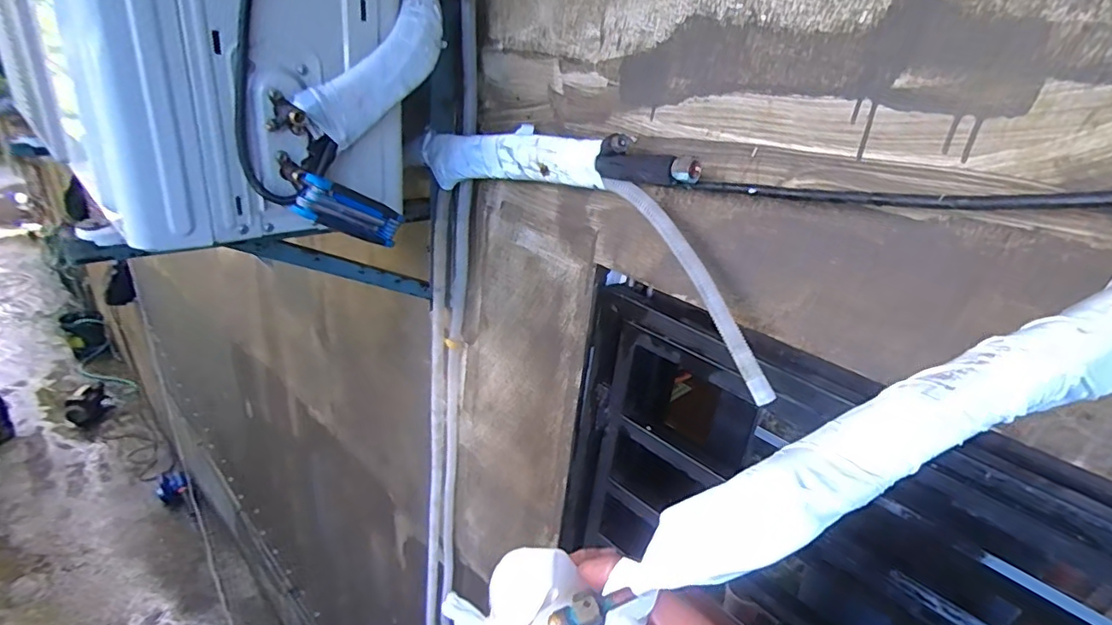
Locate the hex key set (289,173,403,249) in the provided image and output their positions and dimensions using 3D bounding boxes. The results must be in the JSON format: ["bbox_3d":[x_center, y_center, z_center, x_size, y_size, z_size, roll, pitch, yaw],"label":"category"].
[{"bbox_3d":[-0.202,-0.098,0.550,0.022,0.043,0.104,30,5,40],"label":"hex key set"}]

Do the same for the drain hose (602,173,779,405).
[{"bbox_3d":[0.129,-0.033,0.544,0.018,0.032,0.275,-16,69,-38],"label":"drain hose"}]

